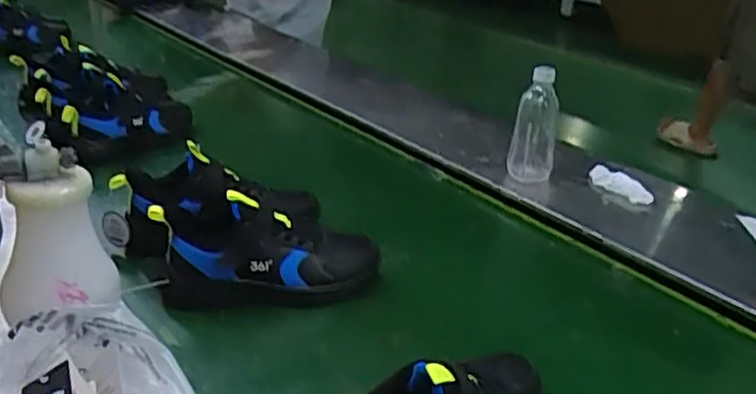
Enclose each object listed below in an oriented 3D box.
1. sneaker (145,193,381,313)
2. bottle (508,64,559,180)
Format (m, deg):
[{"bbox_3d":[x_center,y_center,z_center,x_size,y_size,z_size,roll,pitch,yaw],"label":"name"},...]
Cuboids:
[{"bbox_3d":[-0.130,0.069,0.814,0.260,0.124,0.093,-4,31,-6],"label":"sneaker"},{"bbox_3d":[0.238,-0.100,1.036,0.068,0.198,0.079,10,31,21],"label":"bottle"}]

